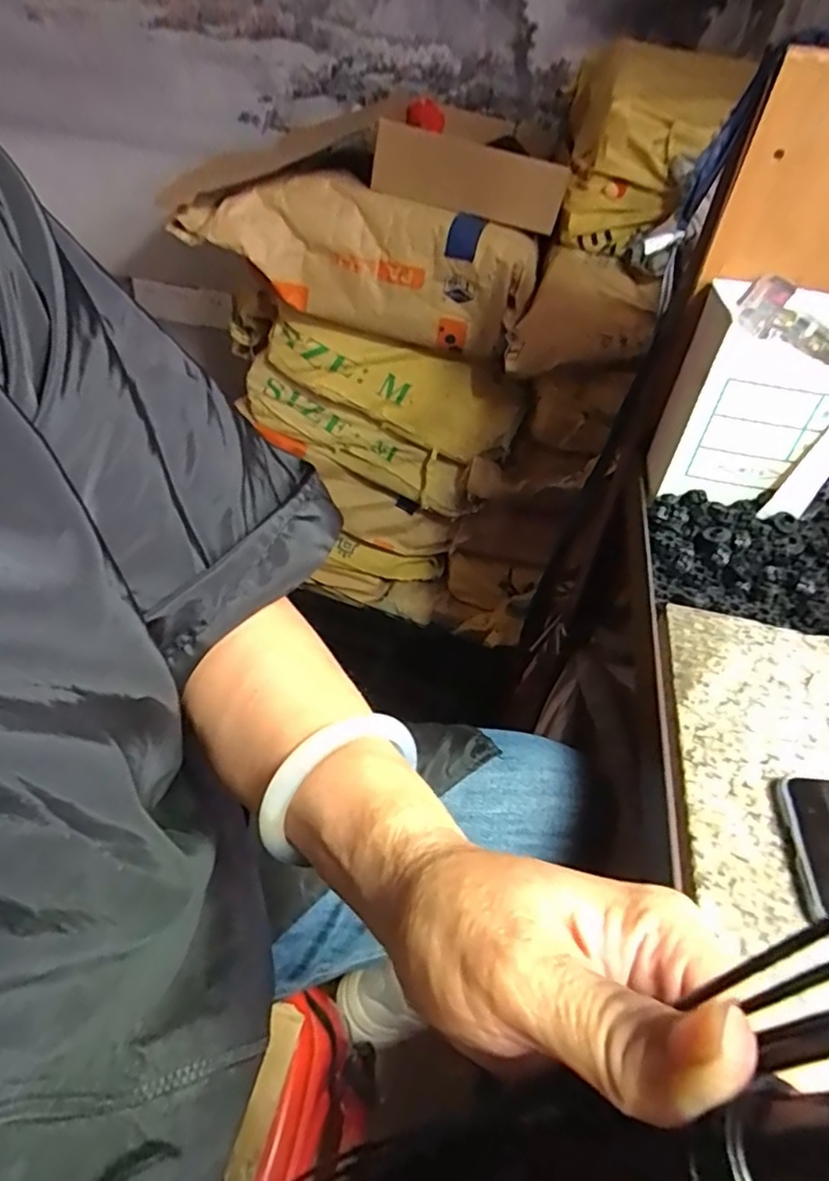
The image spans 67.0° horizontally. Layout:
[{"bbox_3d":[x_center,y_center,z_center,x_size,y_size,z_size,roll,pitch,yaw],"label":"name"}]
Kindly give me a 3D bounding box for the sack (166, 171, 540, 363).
[{"bbox_3d":[-0.090,-0.473,0.916,0.516,0.182,0.098,12,43,7],"label":"sack"}]

